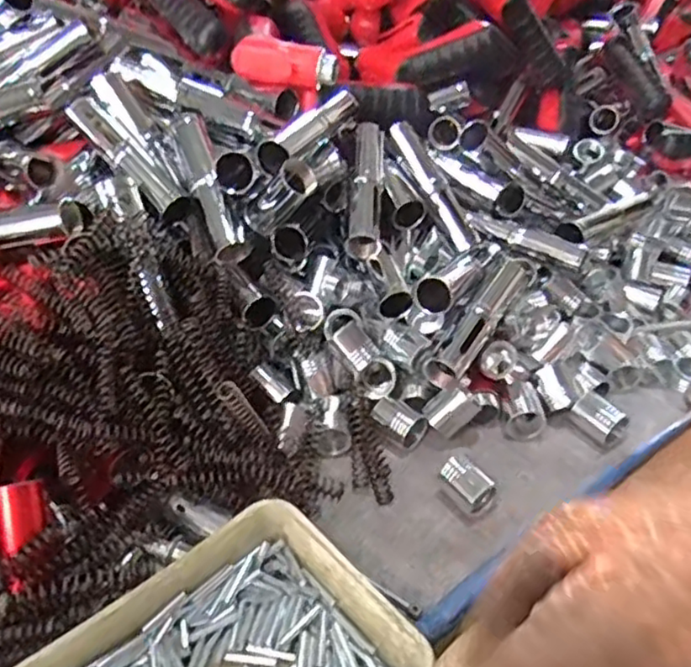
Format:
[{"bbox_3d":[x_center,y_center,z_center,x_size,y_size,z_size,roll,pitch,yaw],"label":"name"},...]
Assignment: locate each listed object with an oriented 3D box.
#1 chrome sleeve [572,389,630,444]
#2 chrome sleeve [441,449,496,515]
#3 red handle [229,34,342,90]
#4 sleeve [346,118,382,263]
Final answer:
[{"bbox_3d":[0.187,0.063,0.481,0.020,0.027,0.036,-24,46,-29],"label":"chrome sleeve"},{"bbox_3d":[0.080,0.100,0.432,0.021,0.024,0.035,-22,45,-27],"label":"chrome sleeve"},{"bbox_3d":[-0.050,-0.223,0.535,0.086,0.034,0.024,11,40,11],"label":"red handle"},{"bbox_3d":[0.017,-0.122,0.524,0.023,0.029,0.131,4,61,2],"label":"sleeve"}]

